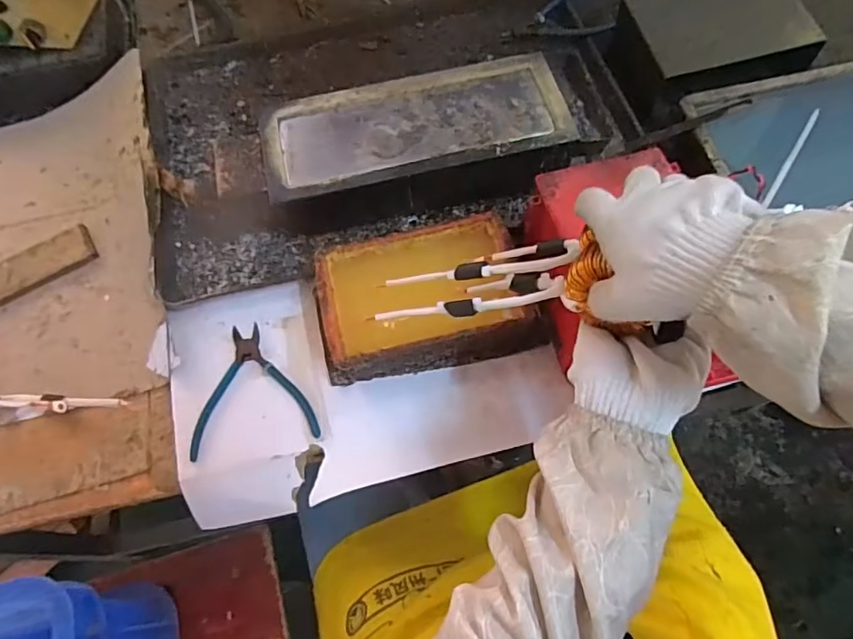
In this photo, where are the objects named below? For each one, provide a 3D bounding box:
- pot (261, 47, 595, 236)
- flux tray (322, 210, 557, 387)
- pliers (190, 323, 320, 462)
[{"bbox_3d":[-0.001,-0.202,0.649,0.359,0.101,0.151,-11,65,-3],"label":"pot"},{"bbox_3d":[-0.002,-0.026,0.566,0.220,0.066,0.143,-13,65,-3],"label":"flux tray"},{"bbox_3d":[-0.181,0.068,0.566,0.124,0.008,0.131,-12,65,-3],"label":"pliers"}]

